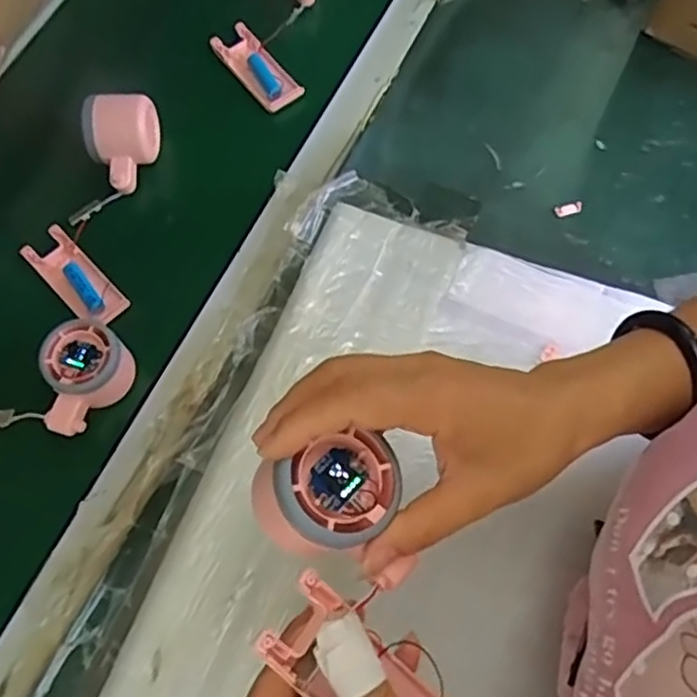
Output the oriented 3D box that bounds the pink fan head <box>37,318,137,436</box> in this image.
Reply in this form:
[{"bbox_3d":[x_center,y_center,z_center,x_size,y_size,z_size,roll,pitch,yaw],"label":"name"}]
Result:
[{"bbox_3d":[-0.209,0.022,0.519,0.056,0.043,0.080,29,72,9],"label":"pink fan head"}]

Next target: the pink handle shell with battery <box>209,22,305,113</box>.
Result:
[{"bbox_3d":[-0.087,-0.270,0.646,0.039,0.012,0.101,-38,75,-14],"label":"pink handle shell with battery"}]

